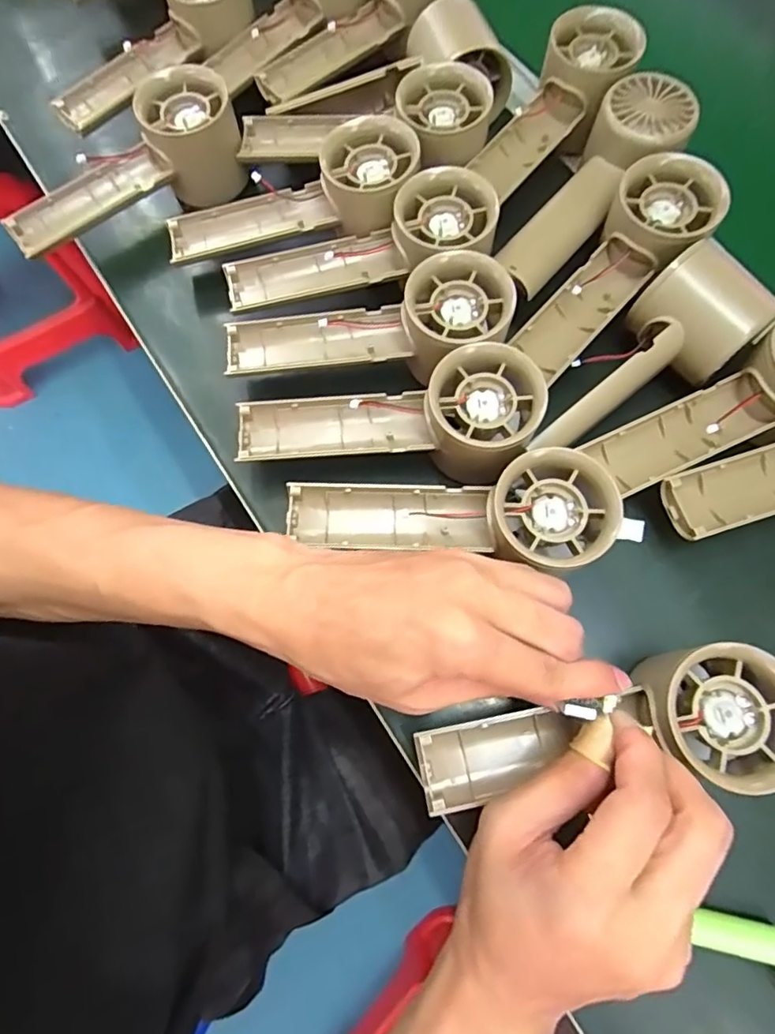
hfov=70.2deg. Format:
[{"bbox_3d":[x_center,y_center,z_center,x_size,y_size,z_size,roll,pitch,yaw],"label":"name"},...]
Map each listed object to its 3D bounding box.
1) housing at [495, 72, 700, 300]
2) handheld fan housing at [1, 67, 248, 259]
[{"bbox_3d":[0.122,-0.190,0.319,0.051,0.029,0.152,33,77,11],"label":"housing"},{"bbox_3d":[-0.168,-0.220,0.350,0.151,0.051,0.055,-28,74,-6],"label":"handheld fan housing"}]

